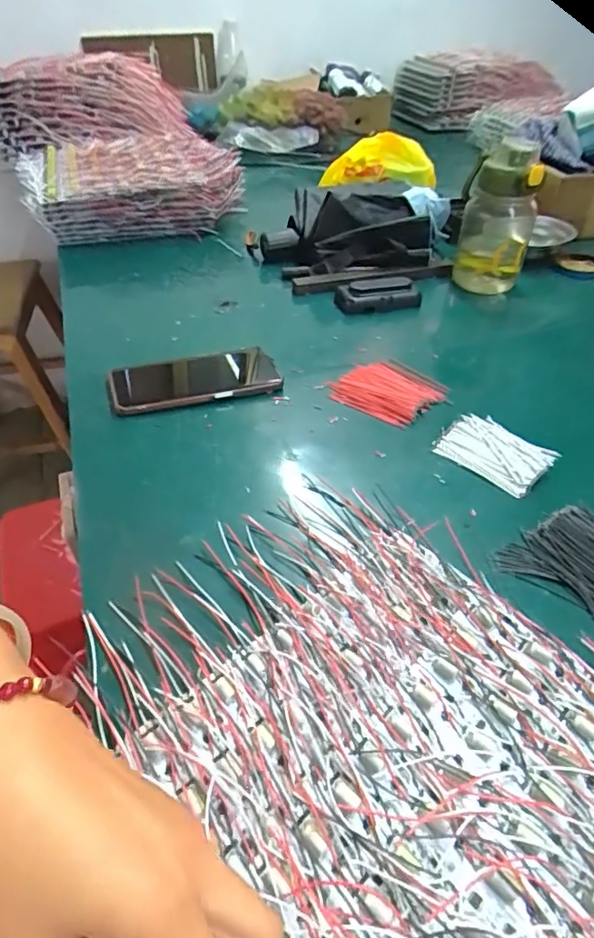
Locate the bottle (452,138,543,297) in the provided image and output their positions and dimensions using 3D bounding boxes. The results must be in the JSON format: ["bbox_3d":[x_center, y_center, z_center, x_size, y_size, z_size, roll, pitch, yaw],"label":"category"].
[{"bbox_3d":[0.263,-0.325,0.676,0.086,0.176,0.100,14,44,18],"label":"bottle"}]

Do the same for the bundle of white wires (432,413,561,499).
[{"bbox_3d":[0.169,-0.016,0.451,0.060,0.015,0.088,-31,52,-30],"label":"bundle of white wires"}]

